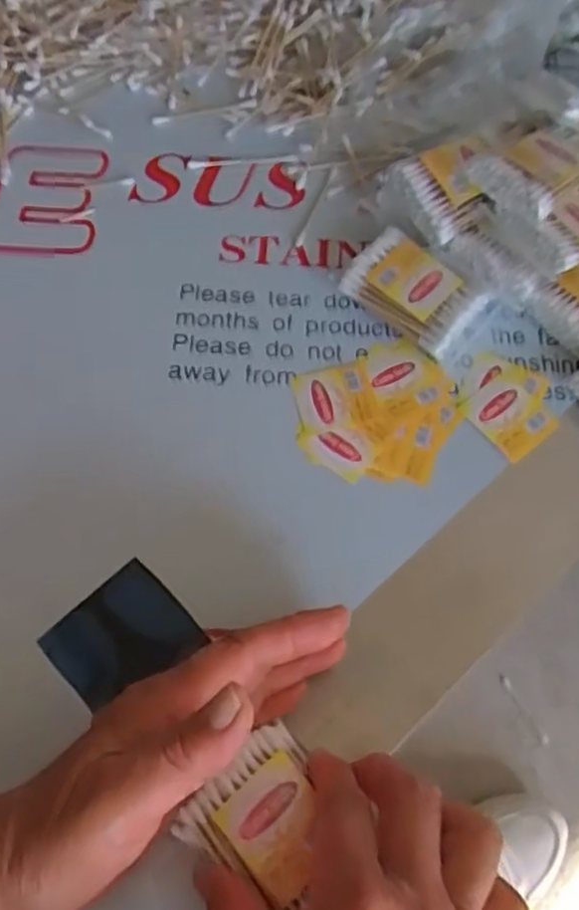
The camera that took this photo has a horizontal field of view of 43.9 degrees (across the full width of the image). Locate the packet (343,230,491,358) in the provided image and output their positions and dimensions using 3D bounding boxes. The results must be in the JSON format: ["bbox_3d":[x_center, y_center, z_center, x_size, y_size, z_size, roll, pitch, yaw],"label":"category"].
[{"bbox_3d":[0.071,-0.093,0.418,0.074,0.021,0.051,36,71,15],"label":"packet"}]

